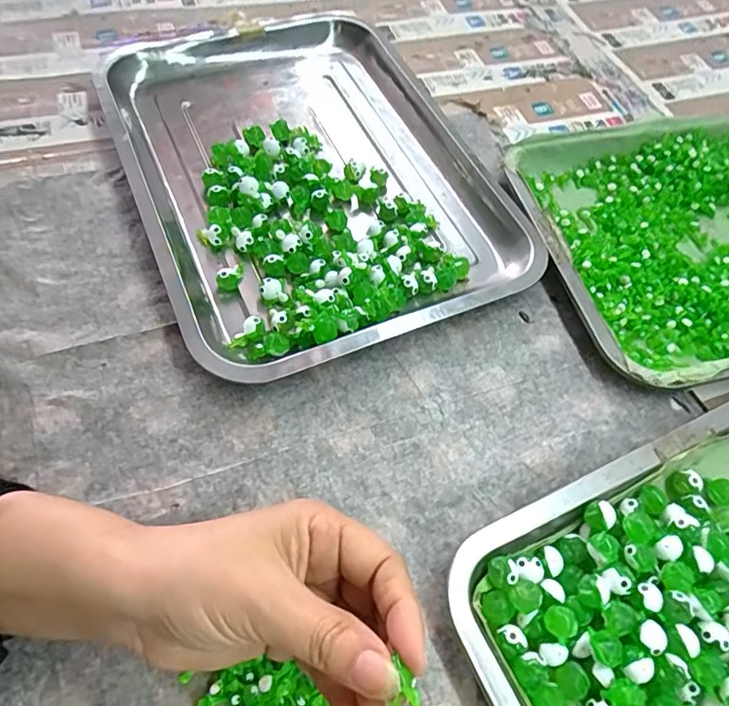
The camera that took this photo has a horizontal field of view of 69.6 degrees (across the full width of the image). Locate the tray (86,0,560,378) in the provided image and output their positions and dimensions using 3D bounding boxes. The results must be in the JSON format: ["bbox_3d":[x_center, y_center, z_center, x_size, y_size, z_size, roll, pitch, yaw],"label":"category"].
[{"bbox_3d":[-0.050,-0.150,0.417,0.254,0.029,0.344,-21,63,-16],"label":"tray"}]

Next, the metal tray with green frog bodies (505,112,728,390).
[{"bbox_3d":[0.286,-0.099,0.423,0.311,0.023,0.242,-11,61,-11],"label":"metal tray with green frog bodies"}]

